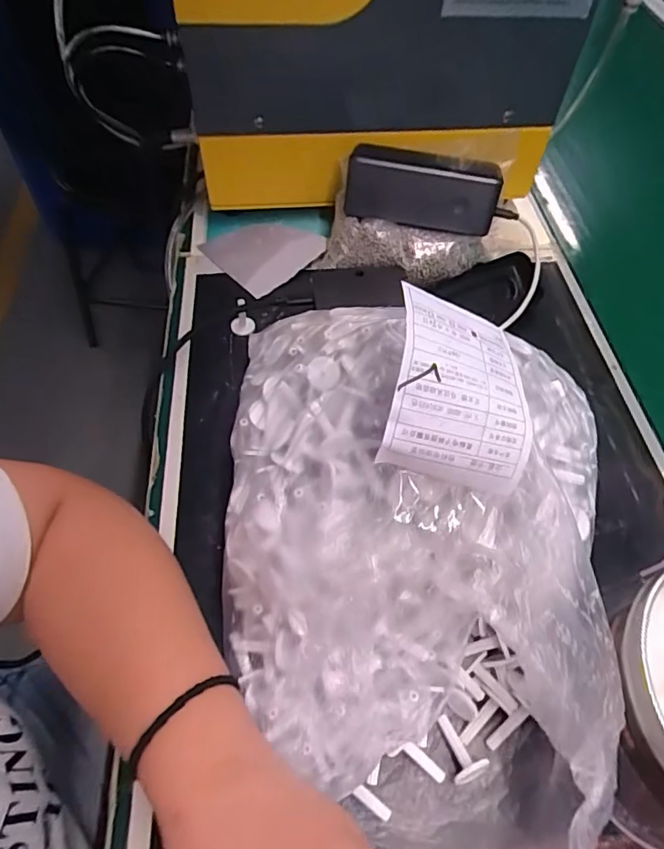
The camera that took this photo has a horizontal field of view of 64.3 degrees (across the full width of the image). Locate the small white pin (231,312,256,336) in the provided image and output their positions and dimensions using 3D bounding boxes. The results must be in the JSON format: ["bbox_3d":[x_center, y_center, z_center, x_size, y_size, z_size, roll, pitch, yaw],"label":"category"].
[{"bbox_3d":[-0.077,-0.086,0.456,0.020,0.016,0.014,-3,56,-5],"label":"small white pin"}]

